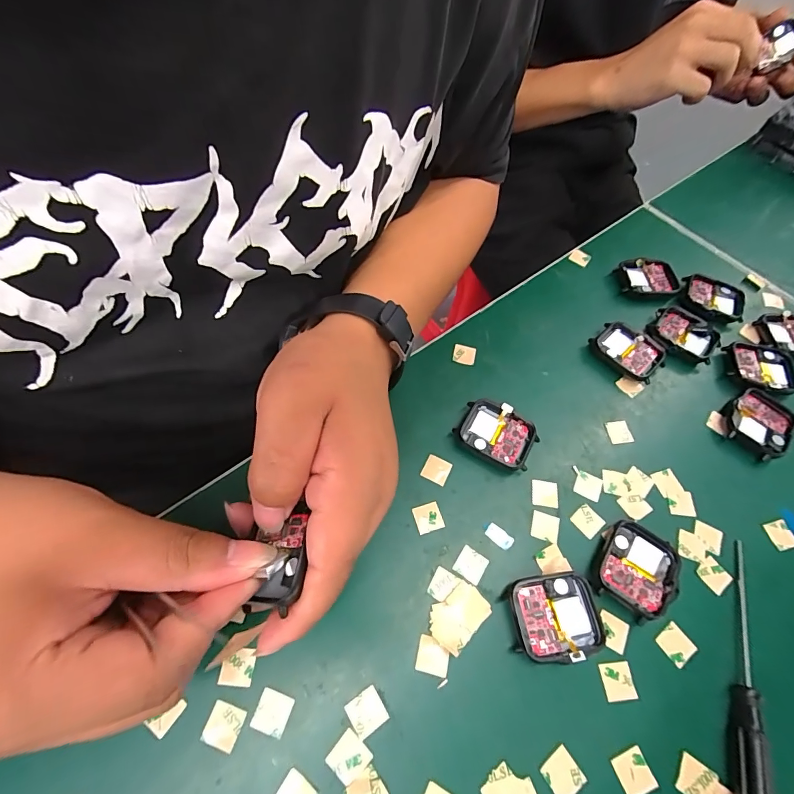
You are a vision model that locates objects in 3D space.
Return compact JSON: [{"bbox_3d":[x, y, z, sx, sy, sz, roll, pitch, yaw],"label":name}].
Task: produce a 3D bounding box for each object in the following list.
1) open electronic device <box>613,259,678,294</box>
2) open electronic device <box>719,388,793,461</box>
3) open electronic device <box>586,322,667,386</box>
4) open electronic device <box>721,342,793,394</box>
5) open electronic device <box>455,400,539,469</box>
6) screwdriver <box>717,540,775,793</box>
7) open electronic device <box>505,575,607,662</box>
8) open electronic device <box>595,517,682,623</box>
[{"bbox_3d":[0.204,-0.097,0.330,0.043,0.012,0.036,2,61,-2],"label":"open electronic device"},{"bbox_3d":[0.240,0.017,0.269,0.044,0.013,0.039,-38,70,-21],"label":"open electronic device"},{"bbox_3d":[0.167,-0.033,0.294,0.036,0.011,0.047,-38,70,-22],"label":"open electronic device"},{"bbox_3d":[0.263,-0.022,0.291,0.041,0.009,0.041,7,61,0],"label":"open electronic device"},{"bbox_3d":[0.062,0.024,0.254,0.046,0.012,0.037,27,63,11],"label":"open electronic device"},{"bbox_3d":[0.170,0.135,0.196,0.011,0.016,0.130,20,62,7],"label":"screwdriver"},{"bbox_3d":[0.081,0.112,0.206,0.044,0.012,0.037,-5,62,-7],"label":"open electronic device"},{"bbox_3d":[0.130,0.094,0.220,0.037,0.008,0.046,33,64,14],"label":"open electronic device"}]

